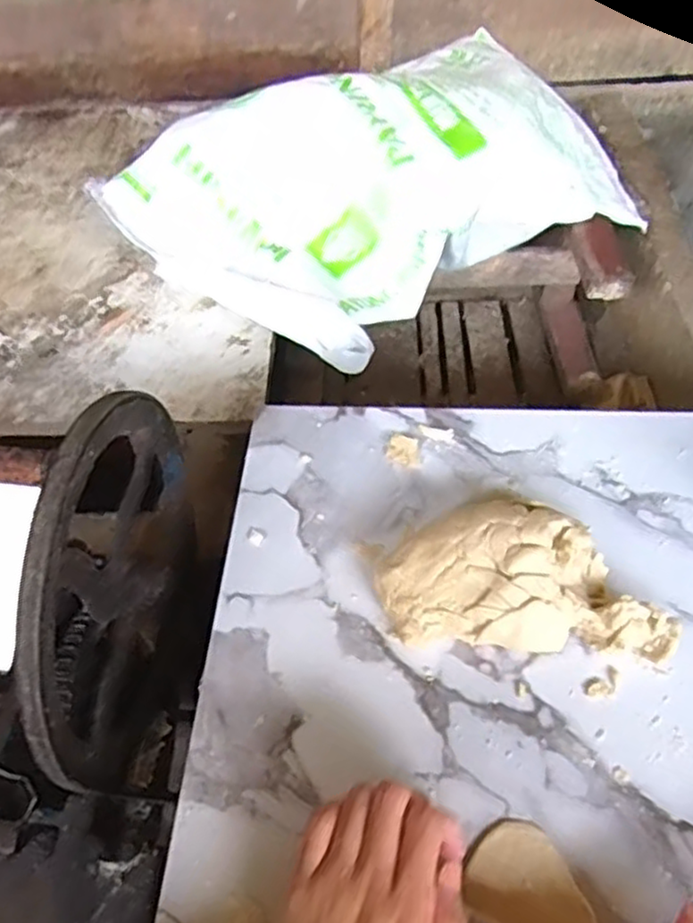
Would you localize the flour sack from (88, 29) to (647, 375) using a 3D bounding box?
[{"bbox_3d":[0.054,-0.381,0.965,0.654,0.175,0.395,-29,58,-20],"label":"flour sack"}]

